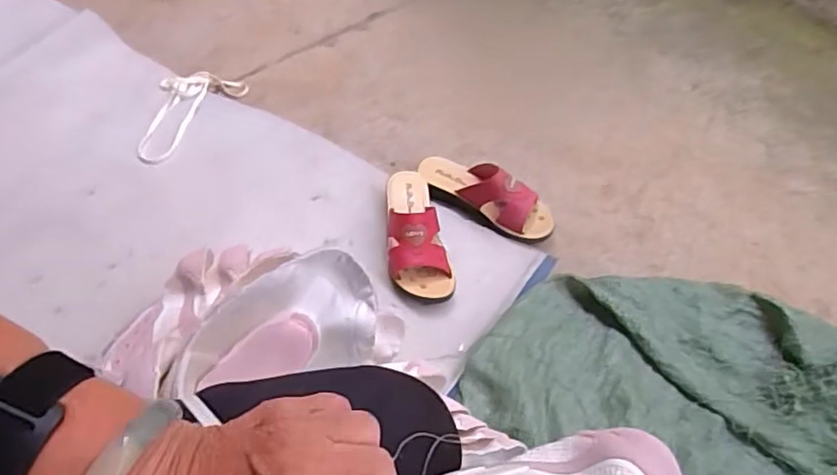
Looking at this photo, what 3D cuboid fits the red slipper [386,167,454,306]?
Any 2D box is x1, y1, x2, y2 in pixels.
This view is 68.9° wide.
[{"bbox_3d":[-0.009,-0.013,0.876,0.086,0.084,0.221,-9,54,-7],"label":"red slipper"}]

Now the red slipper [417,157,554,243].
[{"bbox_3d":[0.104,-0.073,0.937,0.226,0.084,0.076,29,59,20],"label":"red slipper"}]

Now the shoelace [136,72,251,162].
[{"bbox_3d":[-0.425,-0.225,1.071,0.136,0.015,0.245,26,54,15],"label":"shoelace"}]

